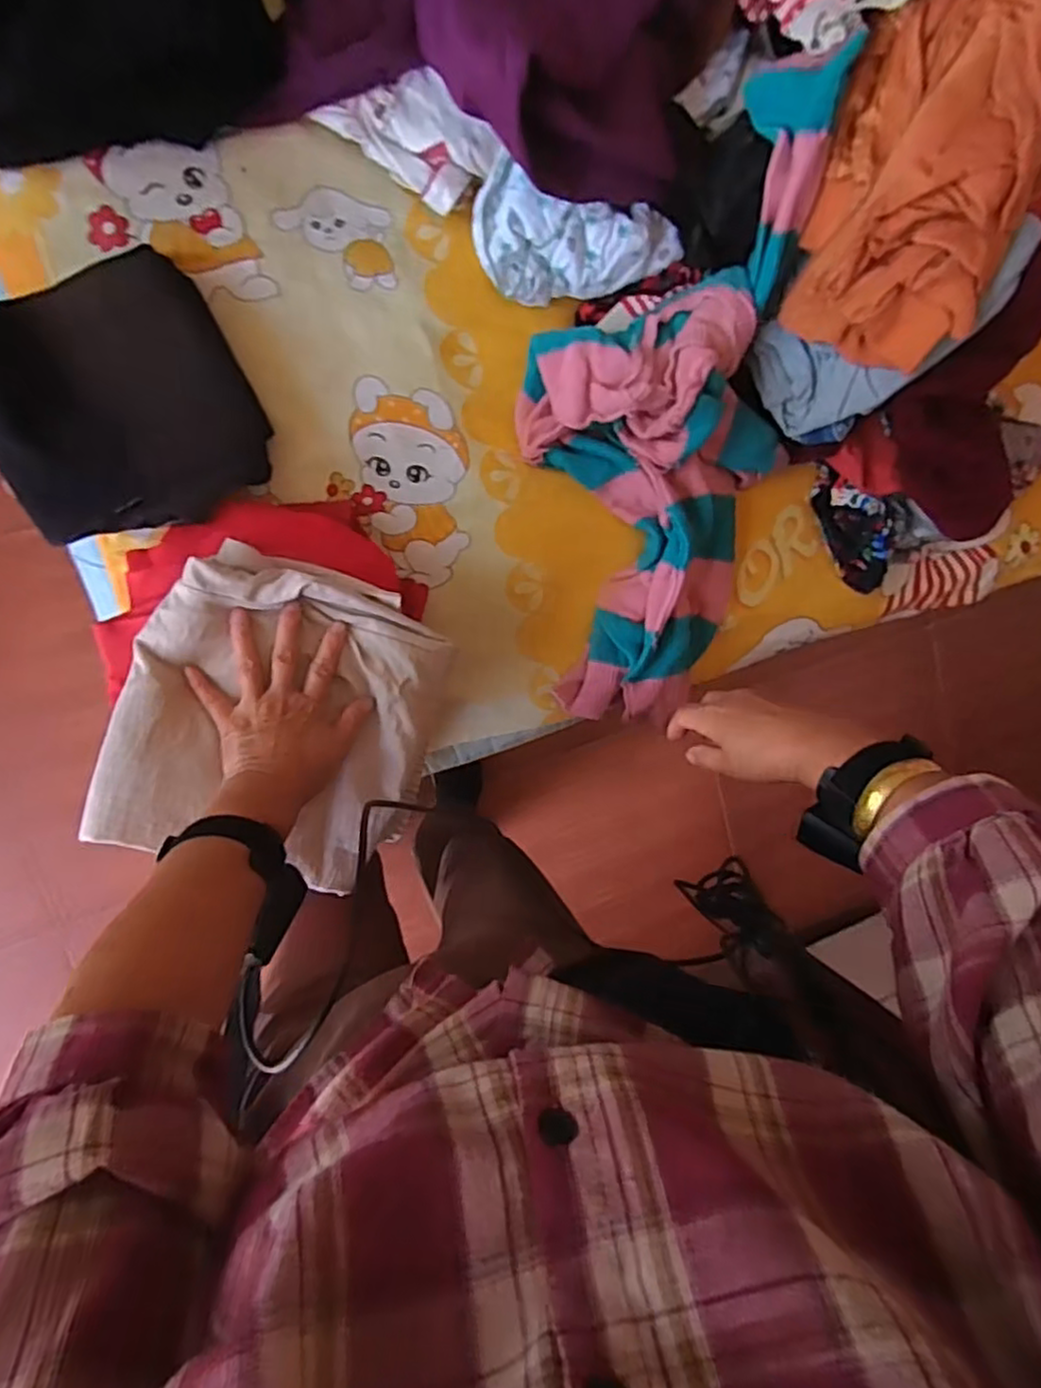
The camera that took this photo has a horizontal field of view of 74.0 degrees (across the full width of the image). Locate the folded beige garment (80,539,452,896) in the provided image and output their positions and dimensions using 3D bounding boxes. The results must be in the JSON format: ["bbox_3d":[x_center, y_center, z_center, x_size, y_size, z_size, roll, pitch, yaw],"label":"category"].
[{"bbox_3d":[-0.188,0.028,0.552,0.243,0.057,0.266,22,83,-20],"label":"folded beige garment"}]

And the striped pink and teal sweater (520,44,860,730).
[{"bbox_3d":[0.138,-0.261,0.701,0.267,0.106,0.590,7,109,-6],"label":"striped pink and teal sweater"}]

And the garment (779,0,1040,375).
[{"bbox_3d":[0.354,-0.462,0.586,0.193,0.130,0.314,33,117,18],"label":"garment"}]

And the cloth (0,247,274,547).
[{"bbox_3d":[-0.334,-0.240,0.577,0.204,0.023,0.197,-33,109,-20],"label":"cloth"}]

